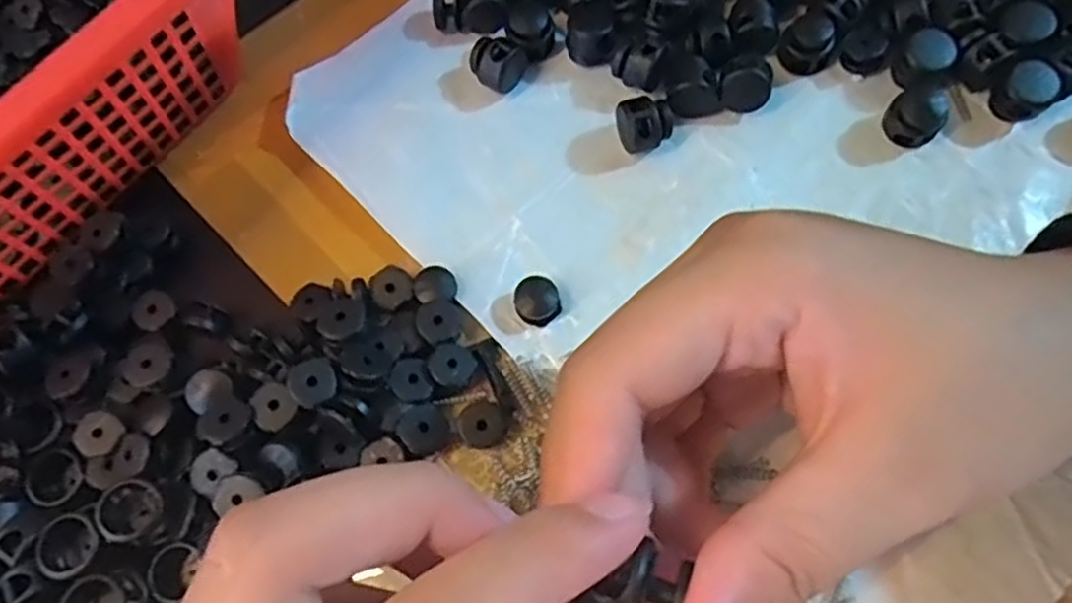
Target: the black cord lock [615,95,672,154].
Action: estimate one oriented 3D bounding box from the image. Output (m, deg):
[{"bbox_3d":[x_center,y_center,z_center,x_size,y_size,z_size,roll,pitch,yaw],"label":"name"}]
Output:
[{"bbox_3d":[0.035,-0.057,0.244,0.015,0.016,0.017,-24,69,-6],"label":"black cord lock"}]

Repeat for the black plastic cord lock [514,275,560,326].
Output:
[{"bbox_3d":[0.000,0.000,0.227,0.013,0.008,0.014,-1,69,3],"label":"black plastic cord lock"}]

